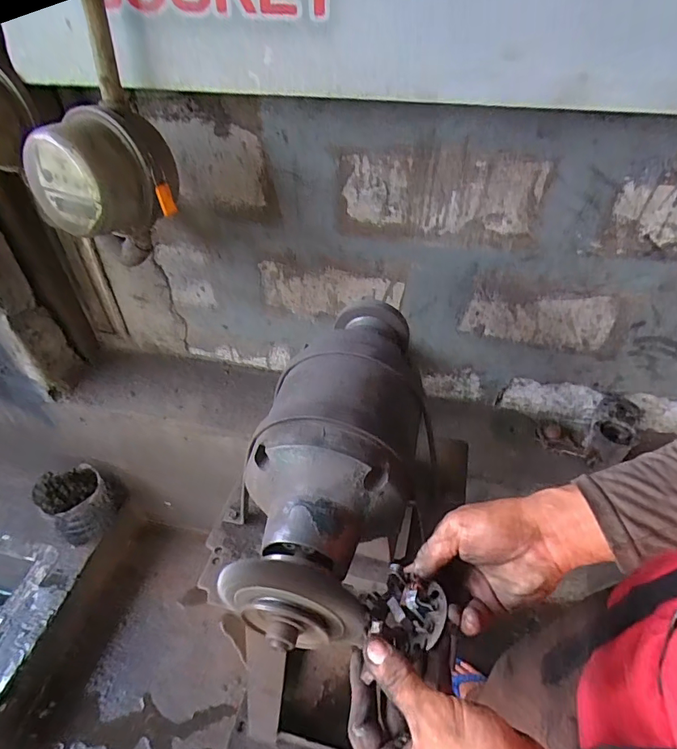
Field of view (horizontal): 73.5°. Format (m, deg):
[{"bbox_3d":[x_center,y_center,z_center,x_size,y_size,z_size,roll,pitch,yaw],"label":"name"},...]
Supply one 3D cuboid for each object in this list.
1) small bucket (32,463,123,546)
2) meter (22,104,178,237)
[{"bbox_3d":[-0.686,0.345,1.222,0.188,0.141,0.180,33,51,30],"label":"small bucket"},{"bbox_3d":[-0.329,-0.281,0.634,0.135,0.143,0.144,29,49,26],"label":"meter"}]

